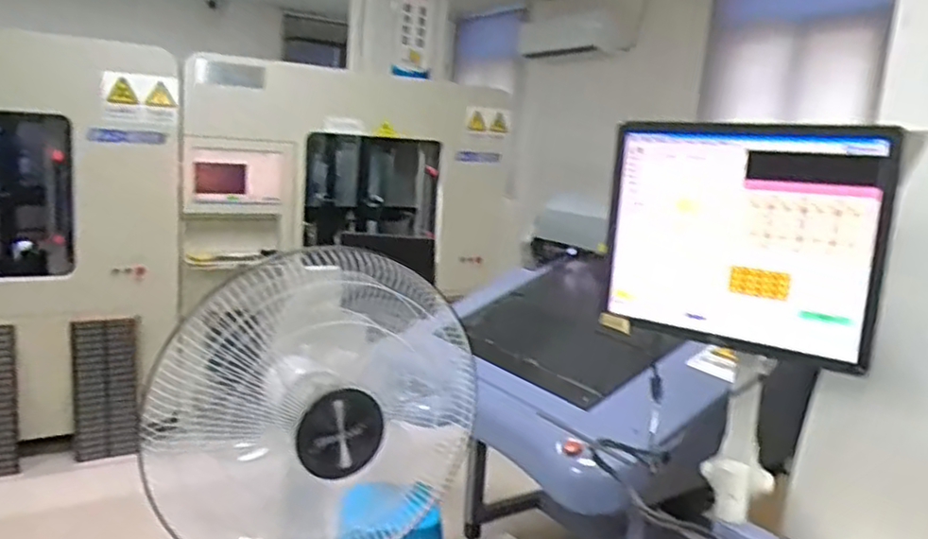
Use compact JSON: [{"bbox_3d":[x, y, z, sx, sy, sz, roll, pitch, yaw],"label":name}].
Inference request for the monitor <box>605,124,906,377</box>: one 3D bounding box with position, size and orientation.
[{"bbox_3d":[0.366,-0.043,0.964,0.372,0.290,0.042,11,12,37],"label":"monitor"}]

